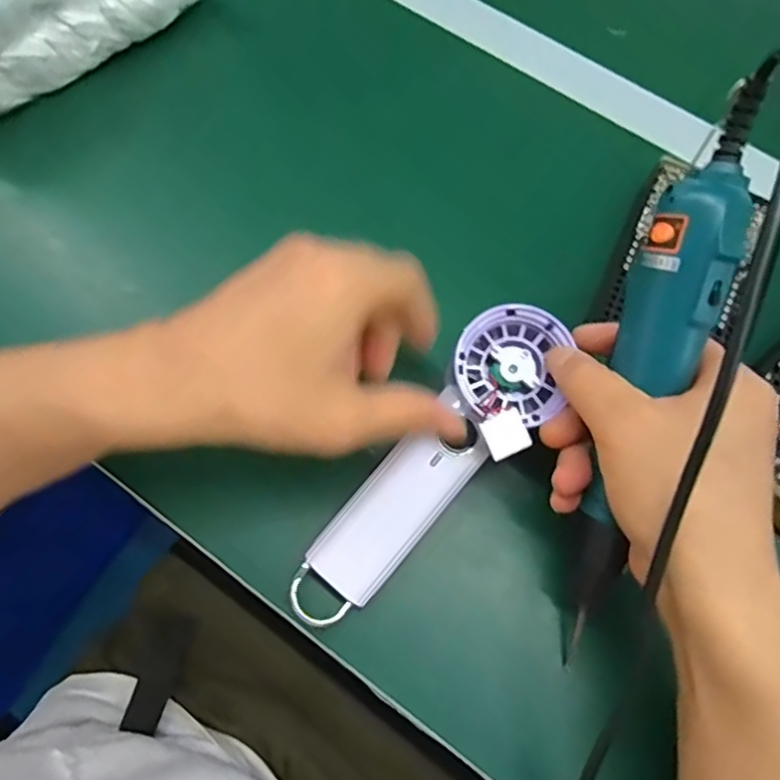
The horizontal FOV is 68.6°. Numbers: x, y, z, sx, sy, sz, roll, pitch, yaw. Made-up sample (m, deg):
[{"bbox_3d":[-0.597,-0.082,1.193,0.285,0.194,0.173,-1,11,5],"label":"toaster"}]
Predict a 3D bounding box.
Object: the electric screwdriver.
[{"bbox_3d":[0.113,0.016,0.264,0.033,0.035,0.275,7,113,2],"label":"electric screwdriver"}]

